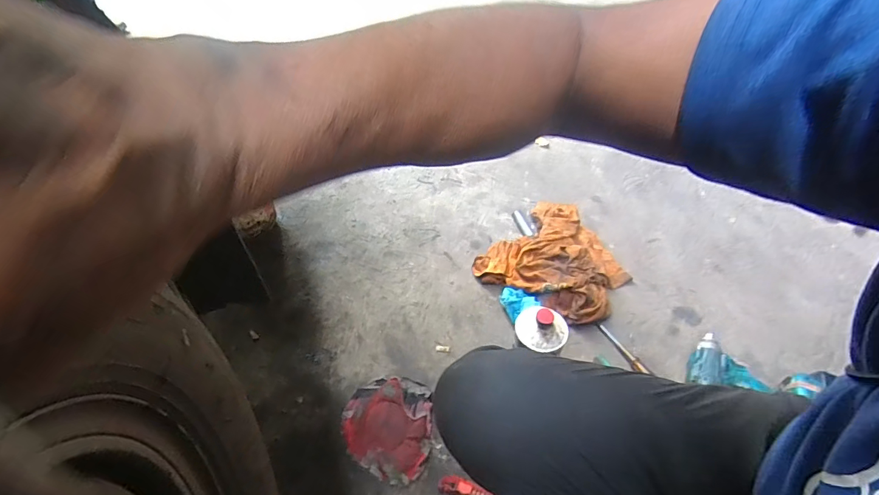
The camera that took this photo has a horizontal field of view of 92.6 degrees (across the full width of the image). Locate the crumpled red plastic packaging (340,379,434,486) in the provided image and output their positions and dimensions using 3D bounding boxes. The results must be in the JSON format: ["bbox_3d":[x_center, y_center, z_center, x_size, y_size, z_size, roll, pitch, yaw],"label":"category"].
[{"bbox_3d":[-0.098,0.323,0.774,0.162,0.041,0.184,1,48,2],"label":"crumpled red plastic packaging"}]

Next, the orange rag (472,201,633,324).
[{"bbox_3d":[0.302,0.023,1.028,0.313,0.070,0.356,36,57,28],"label":"orange rag"}]

